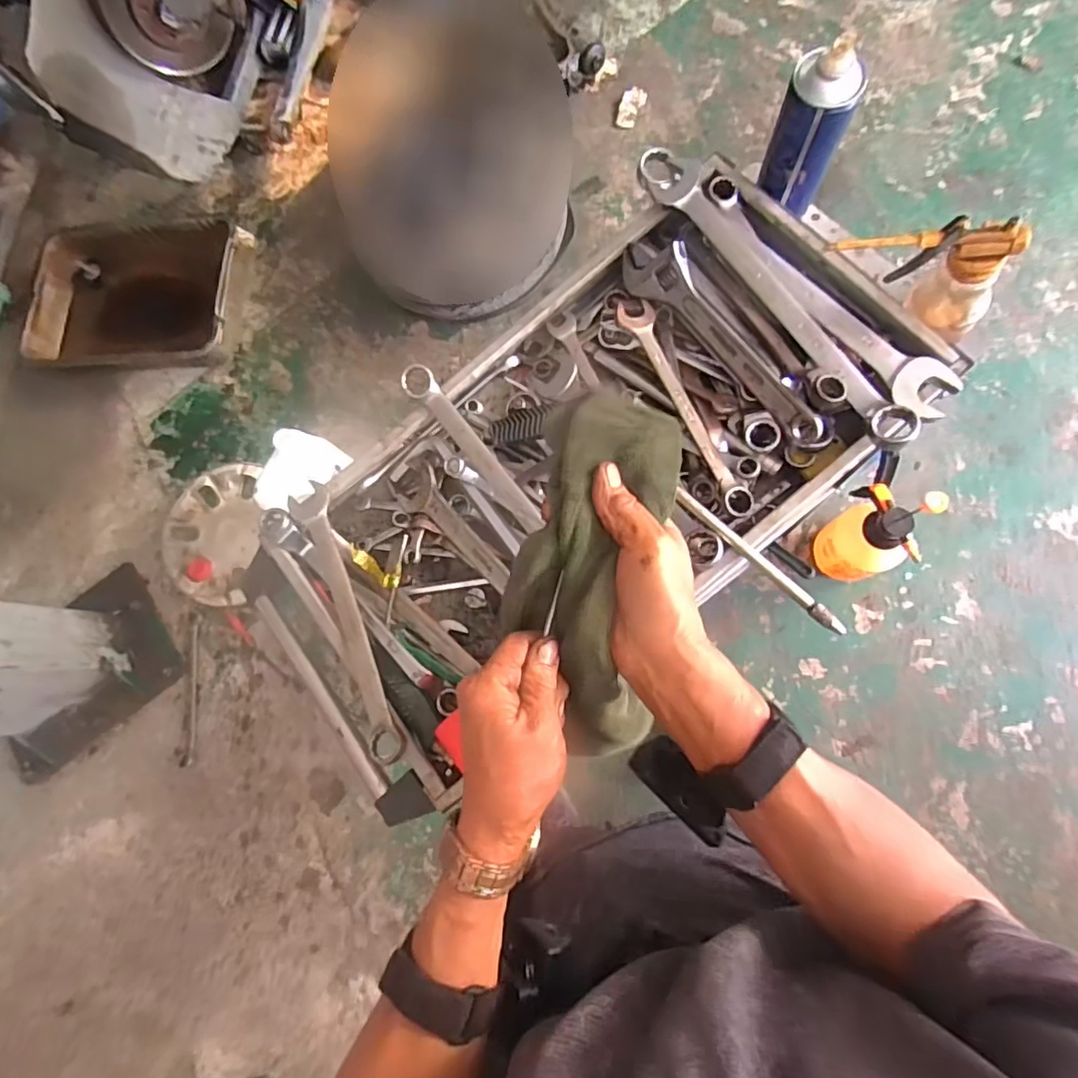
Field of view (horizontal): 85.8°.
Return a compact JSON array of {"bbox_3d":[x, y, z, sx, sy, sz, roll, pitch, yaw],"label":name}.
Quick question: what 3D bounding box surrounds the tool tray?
[{"bbox_3d":[0.052,-0.047,0.608,0.711,0.099,0.409,-43,75,-2],"label":"tool tray"}]

